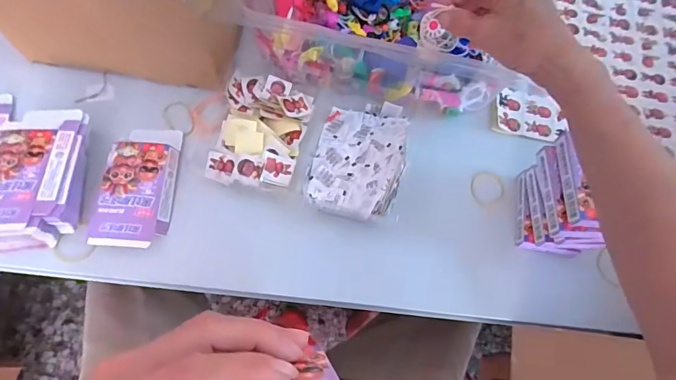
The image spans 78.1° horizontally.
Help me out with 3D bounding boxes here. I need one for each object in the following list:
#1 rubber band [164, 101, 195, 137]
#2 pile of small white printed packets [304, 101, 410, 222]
[{"bbox_3d":[-0.196,-0.089,0.515,0.034,0.004,0.052,-28,73,-12],"label":"rubber band"},{"bbox_3d":[0.024,-0.042,0.482,0.104,0.041,0.144,16,69,4],"label":"pile of small white printed packets"}]

